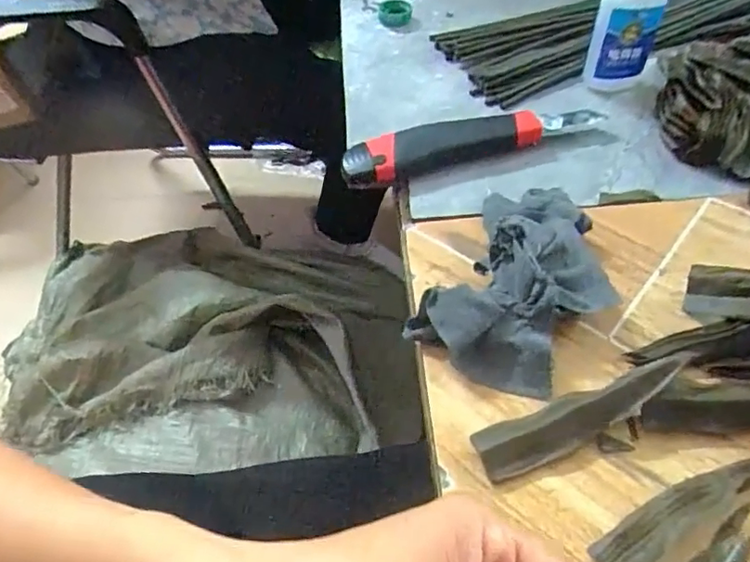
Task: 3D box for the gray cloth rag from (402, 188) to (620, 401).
[{"bbox_3d":[0.087,-0.009,0.312,0.088,0.036,0.142,24,58,19],"label":"gray cloth rag"}]

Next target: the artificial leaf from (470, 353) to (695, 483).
[{"bbox_3d":[0.096,0.062,0.262,0.103,0.014,0.024,-25,55,-1],"label":"artificial leaf"}]

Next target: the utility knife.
[{"bbox_3d":[0.067,-0.104,0.398,0.179,0.017,0.037,-15,54,-10],"label":"utility knife"}]

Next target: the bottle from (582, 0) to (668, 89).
[{"bbox_3d":[0.181,-0.200,0.396,0.047,0.132,0.029,-1,53,1],"label":"bottle"}]

